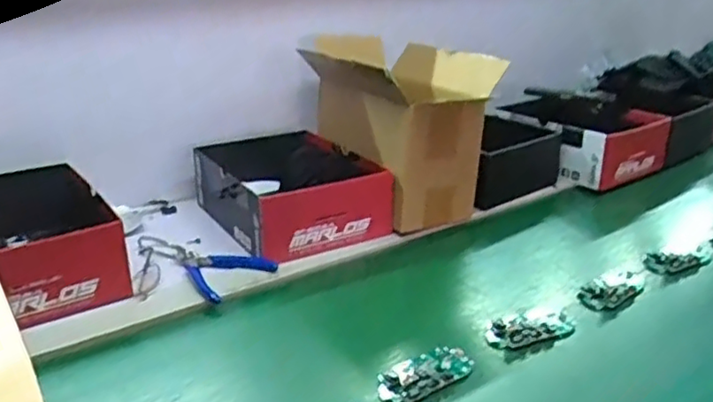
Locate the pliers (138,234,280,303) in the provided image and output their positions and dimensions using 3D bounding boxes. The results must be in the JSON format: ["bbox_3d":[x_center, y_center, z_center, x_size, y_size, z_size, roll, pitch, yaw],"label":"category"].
[{"bbox_3d":[-0.191,0.066,0.795,0.180,0.011,0.091,22,35,39],"label":"pliers"}]

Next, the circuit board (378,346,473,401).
[{"bbox_3d":[0.066,0.166,0.621,0.097,0.020,0.045,-12,24,-36],"label":"circuit board"}]

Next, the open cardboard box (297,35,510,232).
[{"bbox_3d":[0.070,-0.088,0.941,0.187,0.223,0.238,-13,28,-23],"label":"open cardboard box"}]

